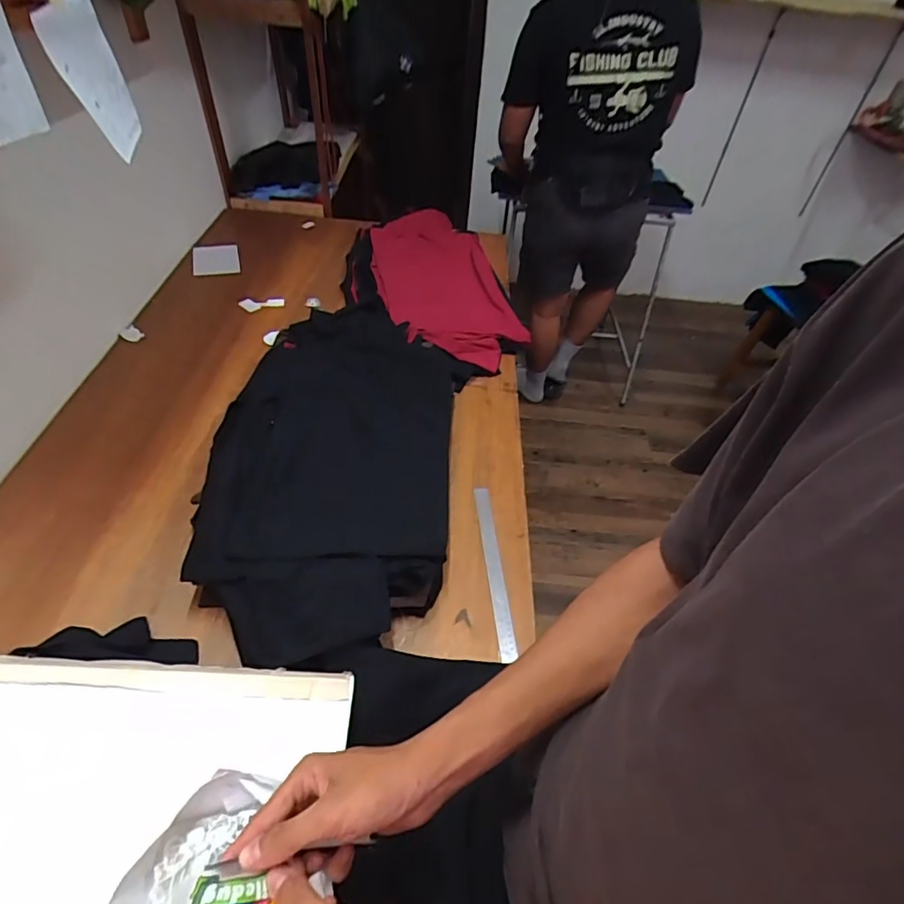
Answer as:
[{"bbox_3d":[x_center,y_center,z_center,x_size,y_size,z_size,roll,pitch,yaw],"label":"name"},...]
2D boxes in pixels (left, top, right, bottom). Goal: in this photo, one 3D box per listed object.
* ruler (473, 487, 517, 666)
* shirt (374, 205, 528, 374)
[{"bbox_3d":[0.067,0.183,0.849,0.026,0.008,0.300,1,50,-11],"label":"ruler"},{"bbox_3d":[-0.026,-0.432,1.328,0.335,0.121,0.599,-5,46,-11],"label":"shirt"}]

